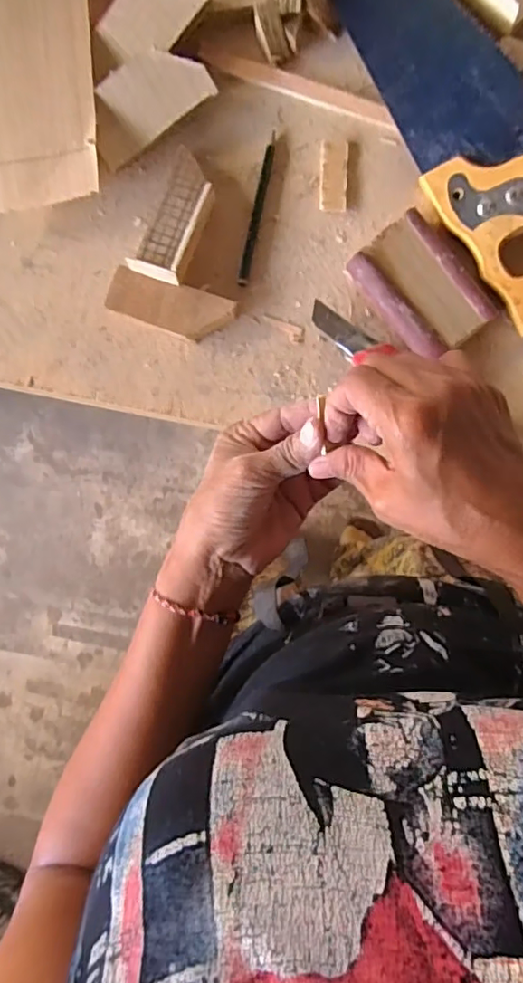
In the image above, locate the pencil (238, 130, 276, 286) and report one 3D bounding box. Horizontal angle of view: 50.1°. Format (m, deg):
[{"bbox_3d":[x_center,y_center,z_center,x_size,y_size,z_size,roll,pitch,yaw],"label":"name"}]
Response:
[{"bbox_3d":[-0.003,-0.224,0.443,0.009,0.008,0.118,13,92,6],"label":"pencil"}]

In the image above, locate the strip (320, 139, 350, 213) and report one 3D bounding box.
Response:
[{"bbox_3d":[0.057,-0.247,0.437,0.021,0.006,0.052,1,91,7],"label":"strip"}]

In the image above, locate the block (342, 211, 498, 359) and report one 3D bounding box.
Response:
[{"bbox_3d":[0.121,-0.152,0.426,0.067,0.024,0.100,-40,86,6],"label":"block"}]

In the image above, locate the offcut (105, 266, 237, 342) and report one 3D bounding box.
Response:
[{"bbox_3d":[-0.073,-0.146,0.446,0.099,0.020,0.037,17,93,6],"label":"offcut"}]

